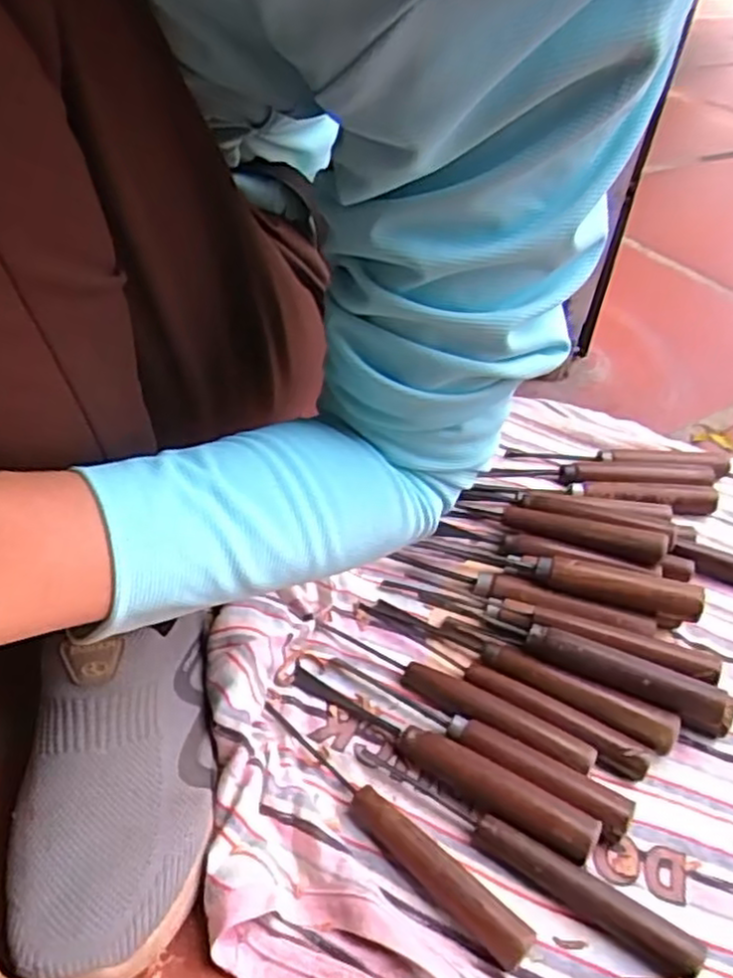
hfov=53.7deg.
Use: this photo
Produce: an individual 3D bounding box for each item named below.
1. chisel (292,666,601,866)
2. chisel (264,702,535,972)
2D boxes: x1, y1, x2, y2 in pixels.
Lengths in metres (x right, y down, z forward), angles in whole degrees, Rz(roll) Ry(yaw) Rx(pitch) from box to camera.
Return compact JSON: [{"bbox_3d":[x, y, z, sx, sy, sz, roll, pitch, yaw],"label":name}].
[{"bbox_3d":[0.033,0.135,0.377,0.173,0.017,0.022,26,46,20],"label":"chisel"},{"bbox_3d":[0.008,0.162,0.355,0.167,0.016,0.018,36,50,28],"label":"chisel"}]

